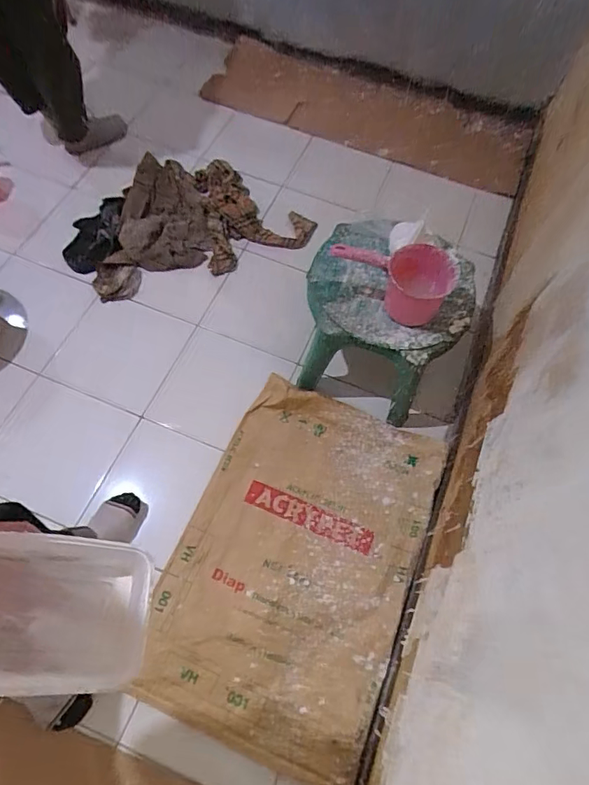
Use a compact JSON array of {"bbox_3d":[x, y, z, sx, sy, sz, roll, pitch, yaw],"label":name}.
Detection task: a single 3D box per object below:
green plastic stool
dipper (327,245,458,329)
[{"bbox_3d":[0.206,-0.182,1.178,0.379,0.306,0.385,22,65,9],"label":"green plastic stool"},{"bbox_3d":[0.202,-0.225,0.988,0.255,0.129,0.109,7,65,0],"label":"dipper"}]

